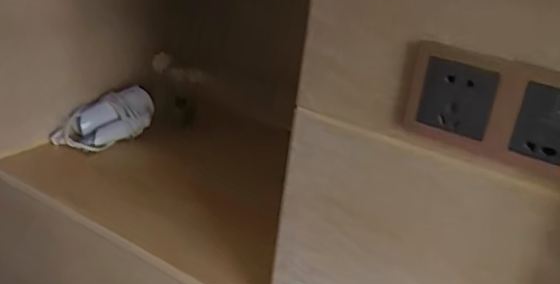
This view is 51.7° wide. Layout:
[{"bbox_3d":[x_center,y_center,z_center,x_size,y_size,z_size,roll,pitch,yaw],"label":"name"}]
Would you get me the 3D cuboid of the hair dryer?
[{"bbox_3d":[-0.387,-0.048,1.292,0.240,0.092,0.087,-32,42,-33],"label":"hair dryer"}]

